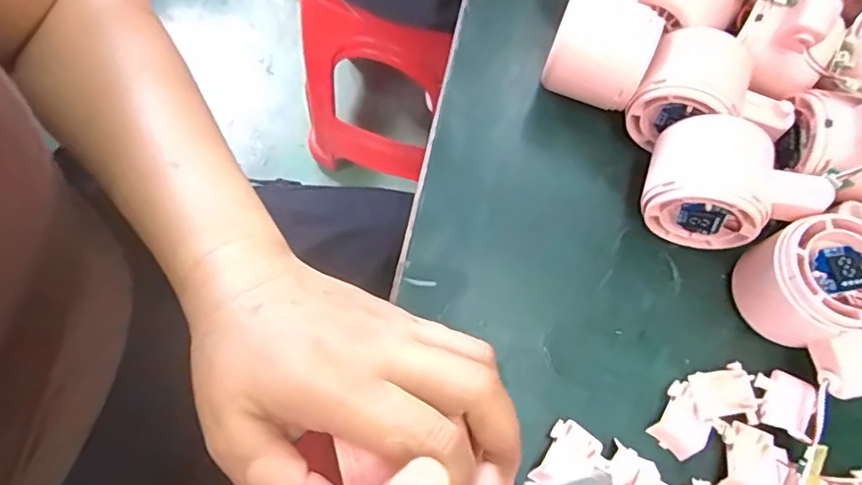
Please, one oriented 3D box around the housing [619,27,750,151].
[{"bbox_3d":[0.146,-0.086,0.310,0.052,0.048,0.053,28,70,10],"label":"housing"}]

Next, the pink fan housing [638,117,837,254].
[{"bbox_3d":[0.156,-0.026,0.293,0.077,0.054,0.050,23,69,9],"label":"pink fan housing"}]

